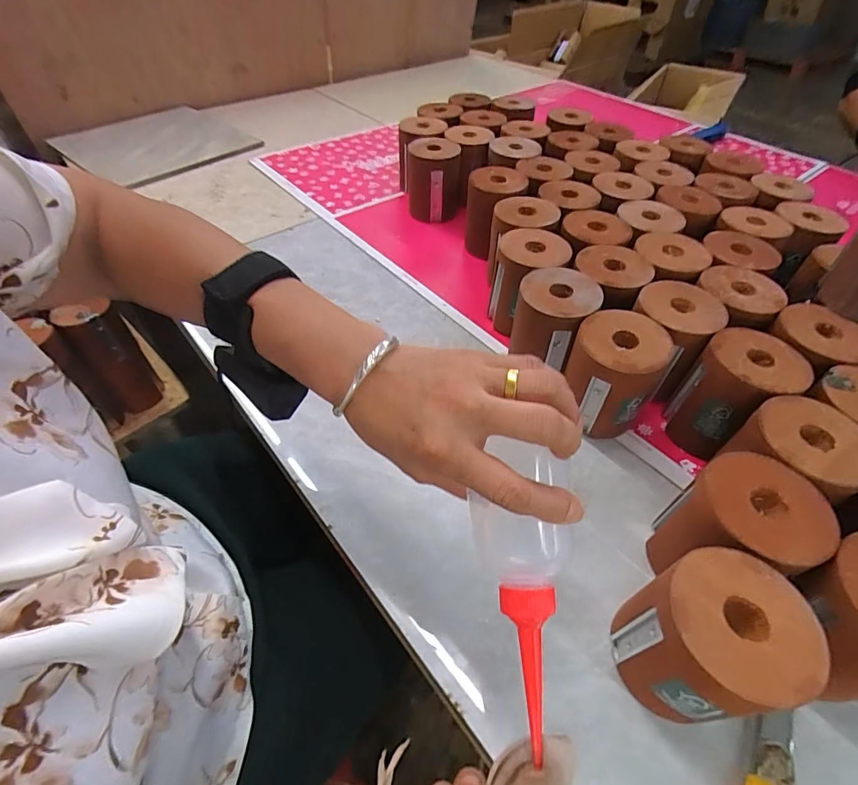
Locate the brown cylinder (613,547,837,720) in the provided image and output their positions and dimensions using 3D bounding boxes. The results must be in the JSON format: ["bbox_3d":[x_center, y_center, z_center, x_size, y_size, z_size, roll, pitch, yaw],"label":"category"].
[{"bbox_3d":[0.167,0.156,0.275,0.084,0.104,0.078,-15,51,-15],"label":"brown cylinder"}]

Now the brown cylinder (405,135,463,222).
[{"bbox_3d":[0.006,-0.330,0.685,0.082,0.104,0.066,0,48,-2],"label":"brown cylinder"}]

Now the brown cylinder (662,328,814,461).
[{"bbox_3d":[0.278,0.003,0.411,0.083,0.103,0.081,-31,56,-26],"label":"brown cylinder"}]

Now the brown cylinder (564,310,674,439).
[{"bbox_3d":[0.174,-0.012,0.420,0.076,0.102,0.080,1,48,-1],"label":"brown cylinder"}]

